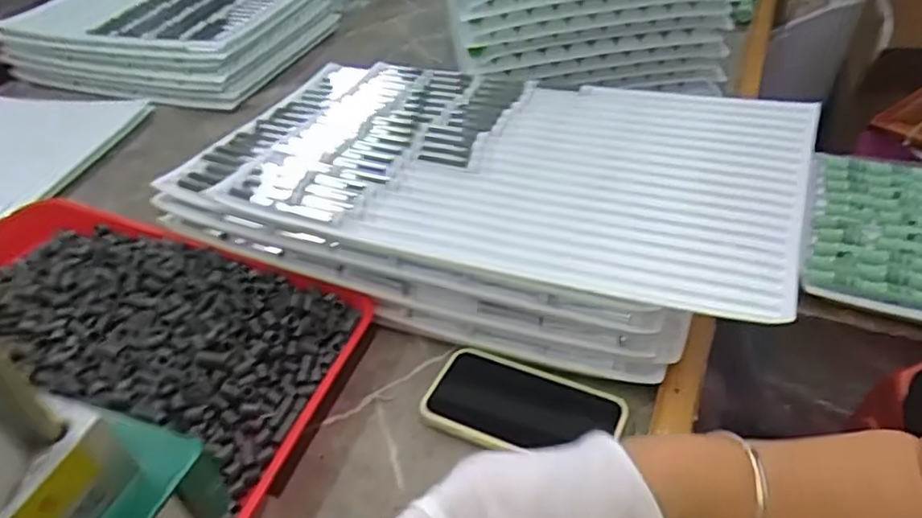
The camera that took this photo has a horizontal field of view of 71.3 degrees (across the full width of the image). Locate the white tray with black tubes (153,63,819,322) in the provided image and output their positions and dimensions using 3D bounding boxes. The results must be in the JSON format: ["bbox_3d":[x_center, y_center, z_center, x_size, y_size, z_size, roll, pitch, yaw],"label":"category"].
[{"bbox_3d":[0.019,-0.107,0.629,0.570,0.024,0.322,13,40,23],"label":"white tray with black tubes"}]

